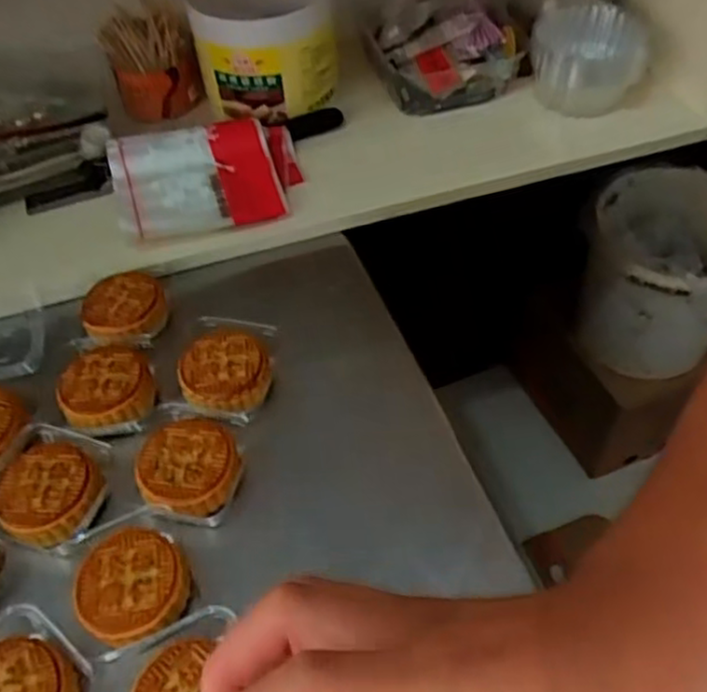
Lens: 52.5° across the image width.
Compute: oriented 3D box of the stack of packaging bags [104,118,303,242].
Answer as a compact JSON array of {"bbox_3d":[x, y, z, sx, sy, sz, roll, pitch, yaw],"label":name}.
[{"bbox_3d":[-0.130,-0.156,0.656,0.173,0.040,0.116,-19,52,-12],"label":"stack of packaging bags"}]

